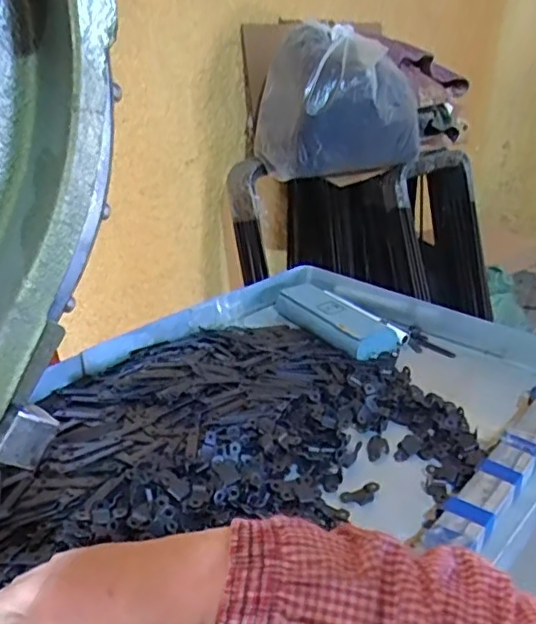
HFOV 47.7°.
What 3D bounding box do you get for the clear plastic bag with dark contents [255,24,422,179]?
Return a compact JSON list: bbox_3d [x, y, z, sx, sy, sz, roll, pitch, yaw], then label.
[{"bbox_3d":[0.173,-0.483,1.419,0.402,0.300,0.262,3,25,4],"label":"clear plastic bag with dark contents"}]

